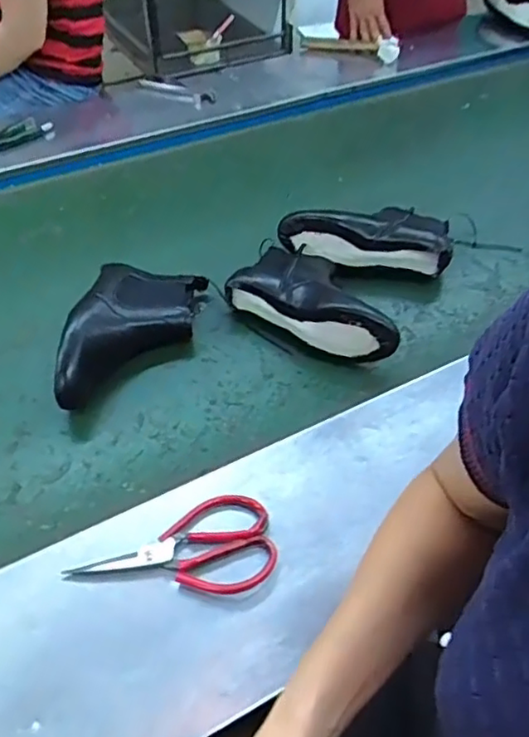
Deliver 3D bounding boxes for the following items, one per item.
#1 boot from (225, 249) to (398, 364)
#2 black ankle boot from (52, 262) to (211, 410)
[{"bbox_3d":[0.082,-0.098,0.857,0.249,0.091,0.133,30,54,23],"label":"boot"},{"bbox_3d":[-0.175,-0.053,0.820,0.134,0.079,0.258,9,48,7],"label":"black ankle boot"}]

